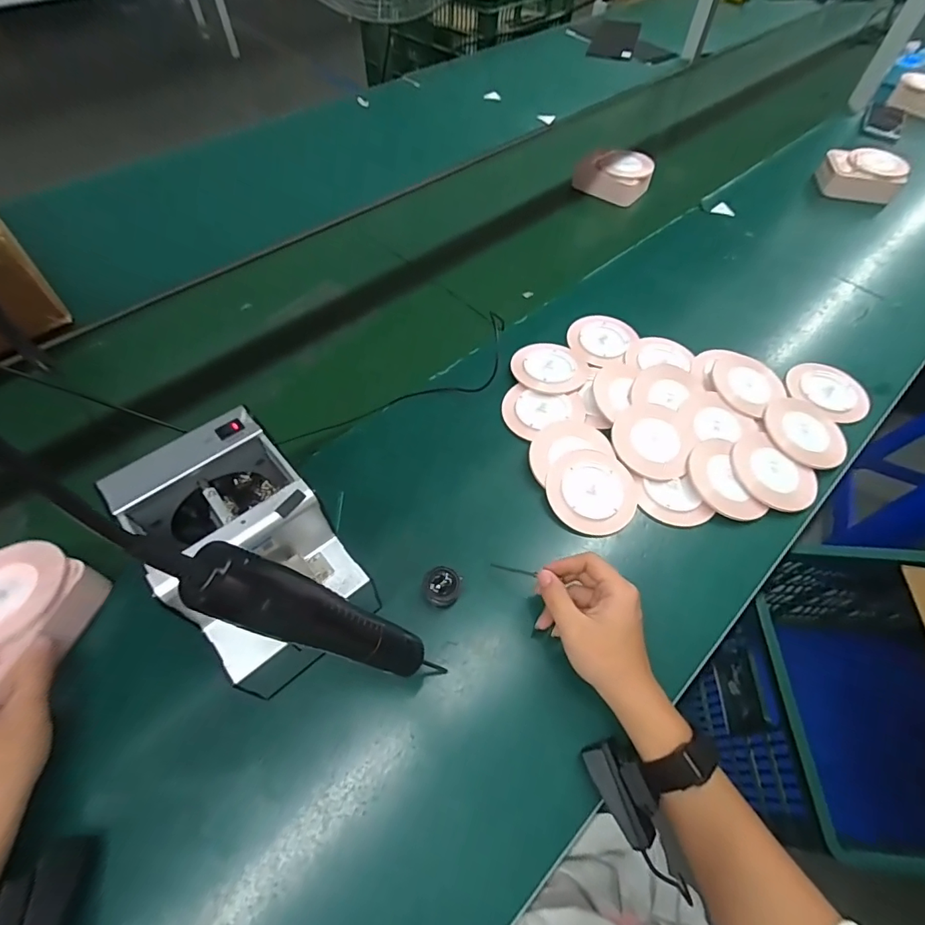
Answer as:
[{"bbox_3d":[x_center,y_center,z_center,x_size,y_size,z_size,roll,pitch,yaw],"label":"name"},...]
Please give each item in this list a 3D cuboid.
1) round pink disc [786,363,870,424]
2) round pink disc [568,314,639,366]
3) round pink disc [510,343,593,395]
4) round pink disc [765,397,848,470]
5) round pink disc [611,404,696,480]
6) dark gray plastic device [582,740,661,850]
[{"bbox_3d":[0.486,-0.093,0.630,0.100,0.014,0.089,39,64,22],"label":"round pink disc"},{"bbox_3d":[0.201,-0.176,0.672,0.096,0.010,0.091,0,57,-1],"label":"round pink disc"},{"bbox_3d":[0.118,-0.128,0.635,0.099,0.005,0.092,0,57,-1],"label":"round pink disc"},{"bbox_3d":[0.424,-0.038,0.584,0.098,0.015,0.089,39,64,22],"label":"round pink disc"},{"bbox_3d":[0.229,-0.029,0.570,0.091,0.004,0.100,-1,64,2],"label":"round pink disc"},{"bbox_3d":[0.129,0.257,0.375,0.038,0.019,0.071,-49,53,20],"label":"dark gray plastic device"}]

